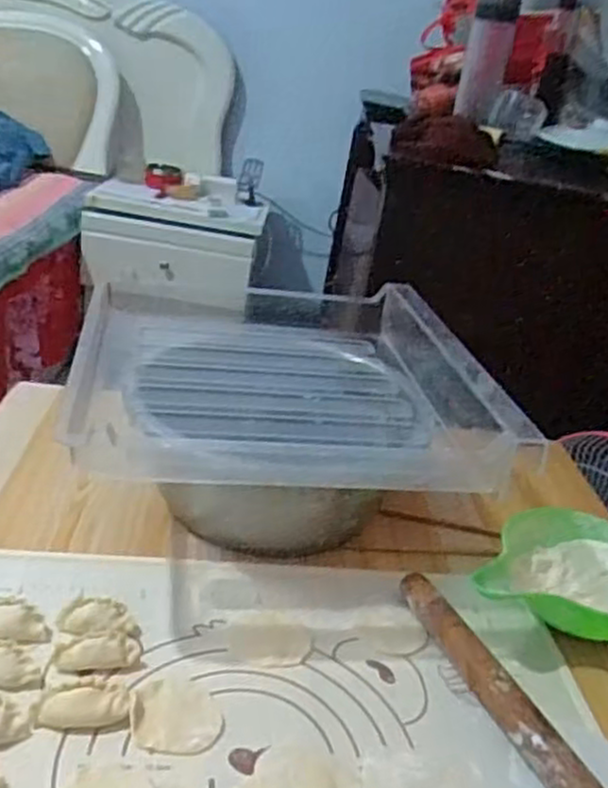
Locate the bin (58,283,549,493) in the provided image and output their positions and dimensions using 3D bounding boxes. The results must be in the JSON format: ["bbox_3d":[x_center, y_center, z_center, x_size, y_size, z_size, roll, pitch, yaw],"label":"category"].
[{"bbox_3d":[-0.023,-0.024,0.718,0.347,0.074,0.362,5,27,-11],"label":"bin"}]

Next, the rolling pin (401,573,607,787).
[{"bbox_3d":[0.147,0.226,0.540,0.025,0.032,0.278,-3,30,-26],"label":"rolling pin"}]

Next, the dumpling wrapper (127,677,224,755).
[{"bbox_3d":[-0.086,0.214,0.510,0.058,0.009,0.062,1,28,-19],"label":"dumpling wrapper"}]

